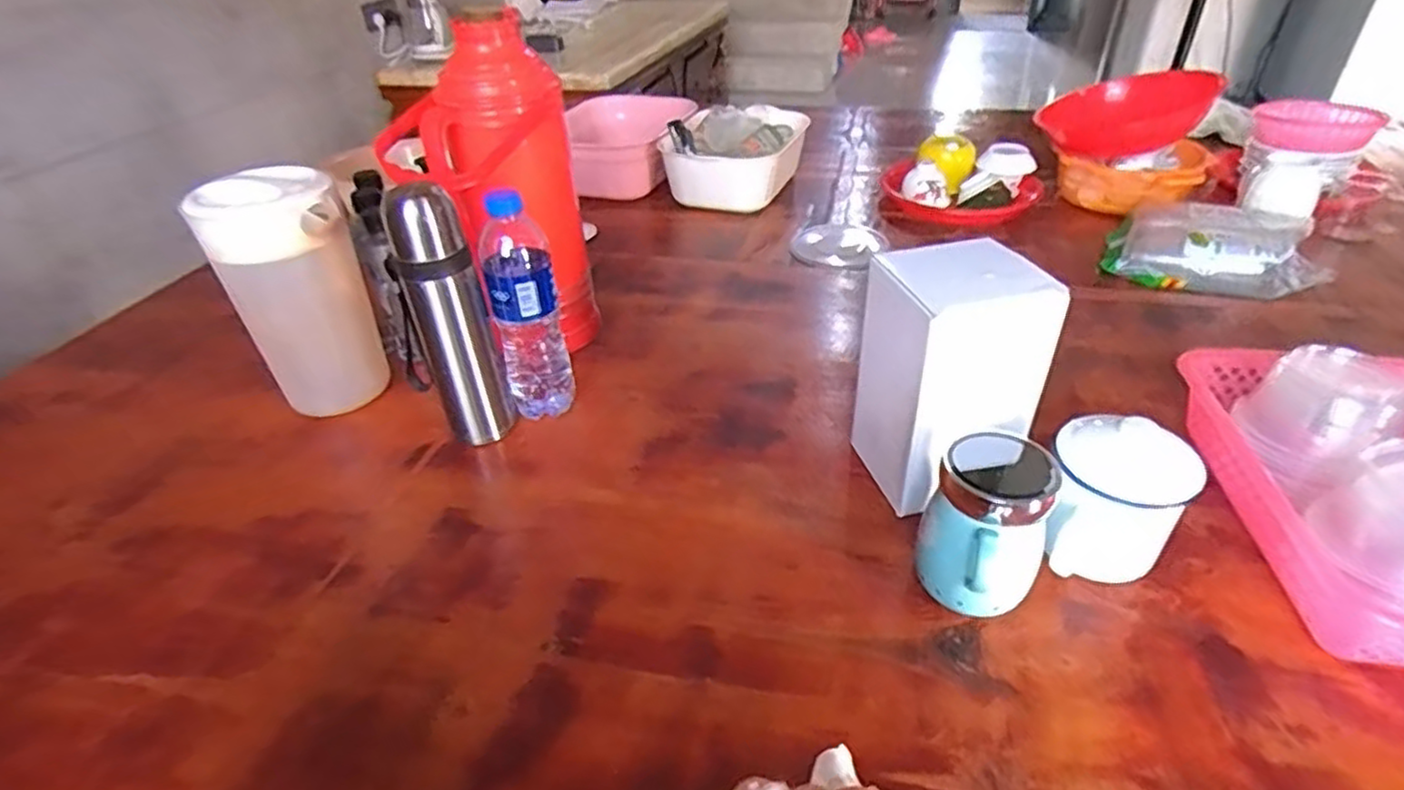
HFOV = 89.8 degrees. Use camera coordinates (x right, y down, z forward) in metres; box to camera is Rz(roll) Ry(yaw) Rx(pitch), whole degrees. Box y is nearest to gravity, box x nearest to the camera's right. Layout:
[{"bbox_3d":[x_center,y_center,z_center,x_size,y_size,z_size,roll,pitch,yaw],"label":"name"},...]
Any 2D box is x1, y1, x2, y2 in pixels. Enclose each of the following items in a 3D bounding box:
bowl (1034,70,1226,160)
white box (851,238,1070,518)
[{"bbox_3d":[0.686,-0.462,1.134,0.232,0.100,0.232,15,54,34],"label":"bowl"},{"bbox_3d":[0.201,-0.012,0.587,0.114,0.205,0.103,-8,35,-7],"label":"white box"}]

